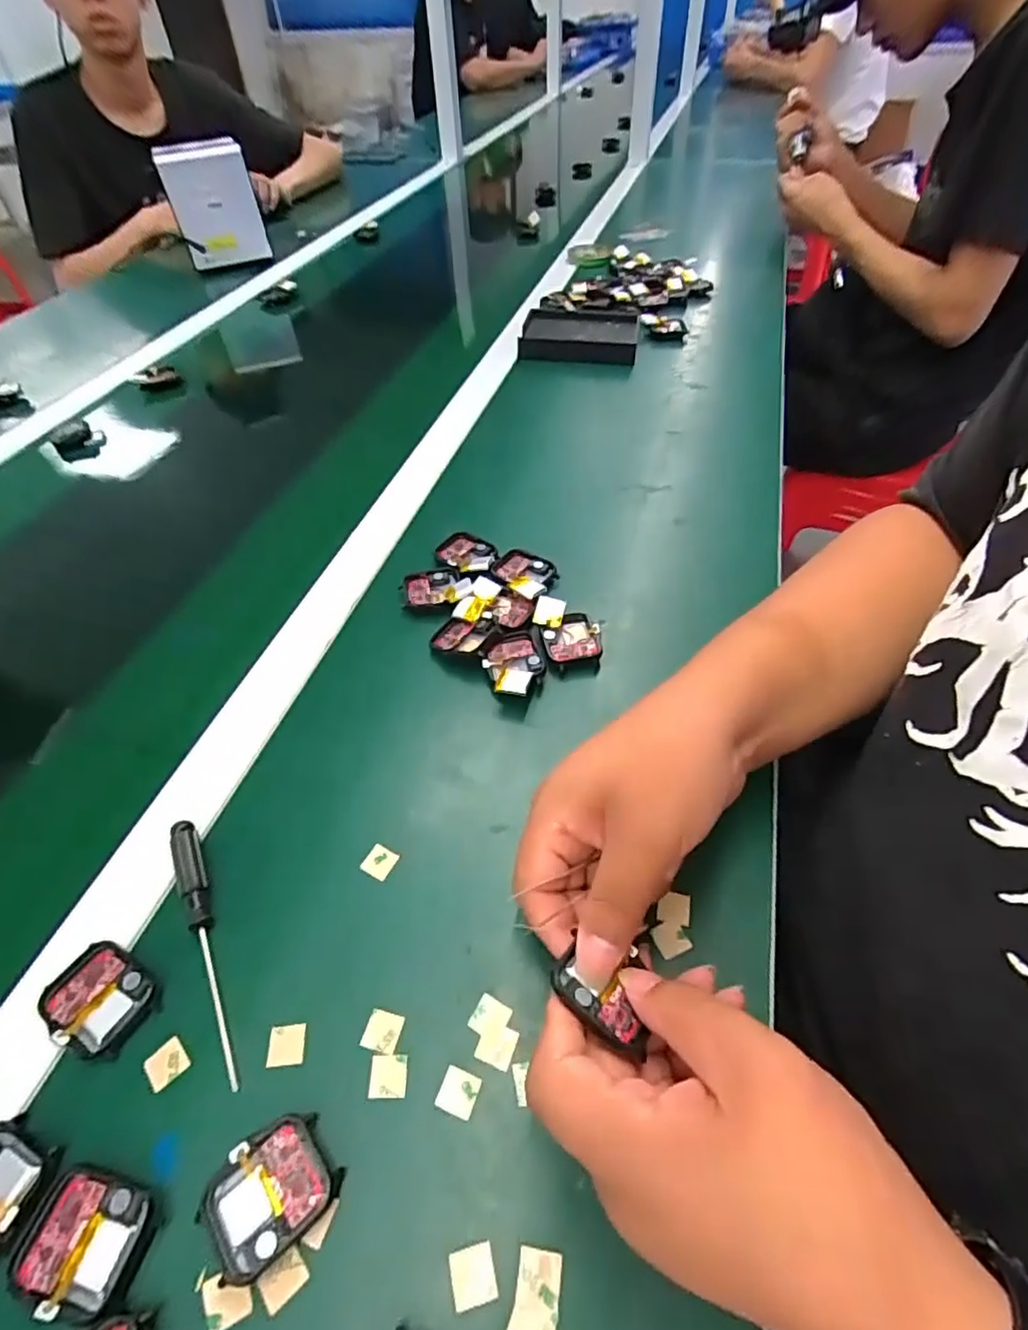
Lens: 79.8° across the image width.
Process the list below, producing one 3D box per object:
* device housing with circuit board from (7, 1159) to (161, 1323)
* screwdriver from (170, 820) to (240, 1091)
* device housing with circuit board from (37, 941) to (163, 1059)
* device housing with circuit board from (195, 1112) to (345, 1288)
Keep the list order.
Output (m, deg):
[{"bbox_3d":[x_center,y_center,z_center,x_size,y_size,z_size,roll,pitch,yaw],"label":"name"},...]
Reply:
[{"bbox_3d":[-0.158,0.211,0.226,0.046,0.006,0.037,9,50,10],"label":"device housing with circuit board"},{"bbox_3d":[-0.149,0.131,0.295,0.013,0.014,0.129,-22,52,-17],"label":"screwdriver"},{"bbox_3d":[-0.191,0.151,0.281,0.049,0.010,0.037,25,54,22],"label":"device housing with circuit board"},{"bbox_3d":[-0.093,0.201,0.234,0.046,0.011,0.037,-35,56,-25],"label":"device housing with circuit board"}]

